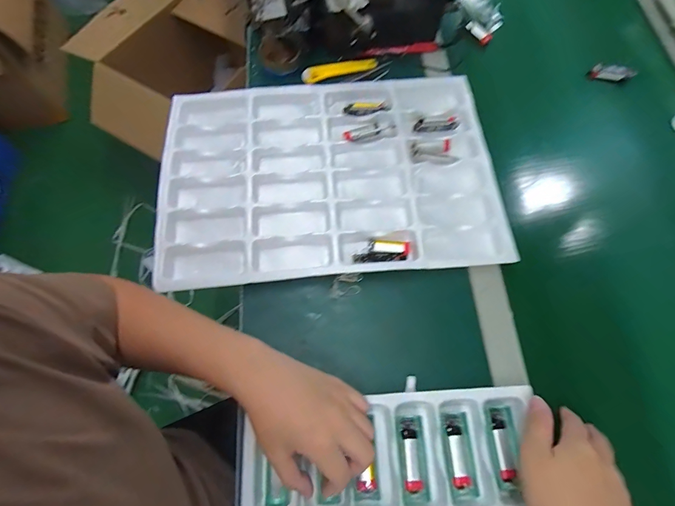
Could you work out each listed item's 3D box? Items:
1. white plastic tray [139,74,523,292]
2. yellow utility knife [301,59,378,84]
[{"bbox_3d":[-0.015,-0.114,0.515,0.455,0.026,0.311,-5,68,-1],"label":"white plastic tray"},{"bbox_3d":[0.004,-0.299,0.598,0.126,0.014,0.019,-14,69,-5],"label":"yellow utility knife"}]

